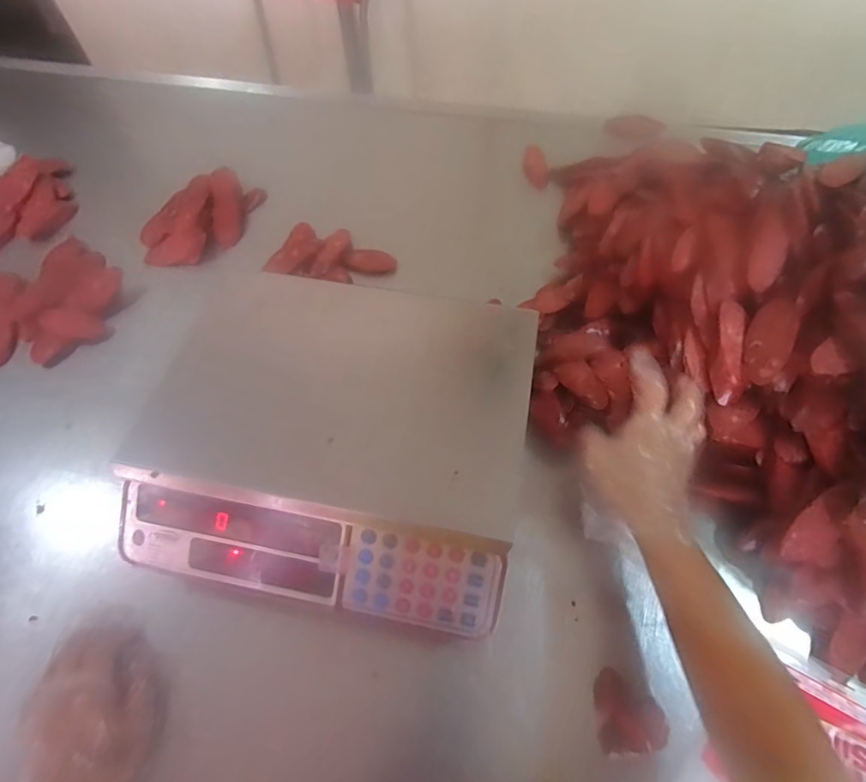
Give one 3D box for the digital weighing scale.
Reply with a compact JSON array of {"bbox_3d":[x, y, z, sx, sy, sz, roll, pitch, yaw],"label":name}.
[{"bbox_3d":[-0.087,0.037,0.505,0.338,0.115,0.334,9,60,7],"label":"digital weighing scale"}]

